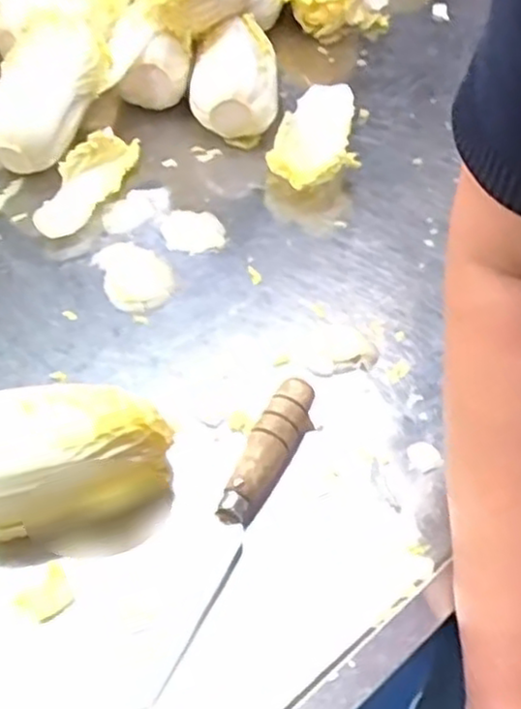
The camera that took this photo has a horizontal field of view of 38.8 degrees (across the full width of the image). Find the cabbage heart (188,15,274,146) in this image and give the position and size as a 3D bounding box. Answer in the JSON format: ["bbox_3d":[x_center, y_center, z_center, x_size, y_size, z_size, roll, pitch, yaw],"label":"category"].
[{"bbox_3d":[-0.017,-0.243,0.643,0.070,0.058,0.116,7,52,3],"label":"cabbage heart"}]

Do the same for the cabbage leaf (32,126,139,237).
[{"bbox_3d":[-0.137,-0.137,0.577,0.038,0.032,0.115,18,53,11],"label":"cabbage leaf"}]

